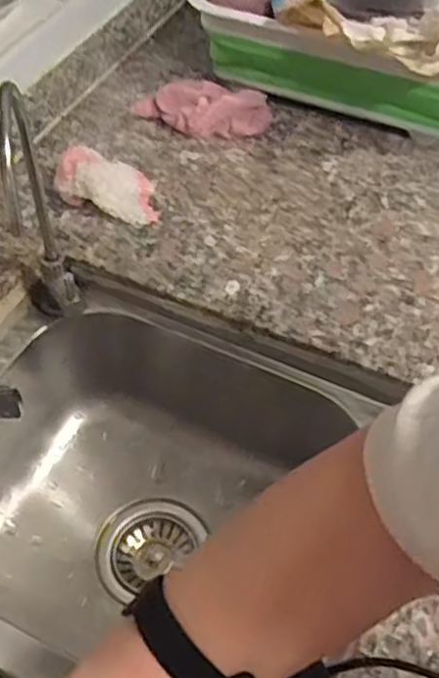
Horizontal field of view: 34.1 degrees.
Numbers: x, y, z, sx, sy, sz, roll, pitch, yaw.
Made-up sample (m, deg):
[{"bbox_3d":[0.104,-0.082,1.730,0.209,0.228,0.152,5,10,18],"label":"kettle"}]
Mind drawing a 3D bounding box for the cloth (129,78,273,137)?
[{"bbox_3d":[-0.020,-0.261,0.806,0.157,0.037,0.073,3,51,-1],"label":"cloth"}]

